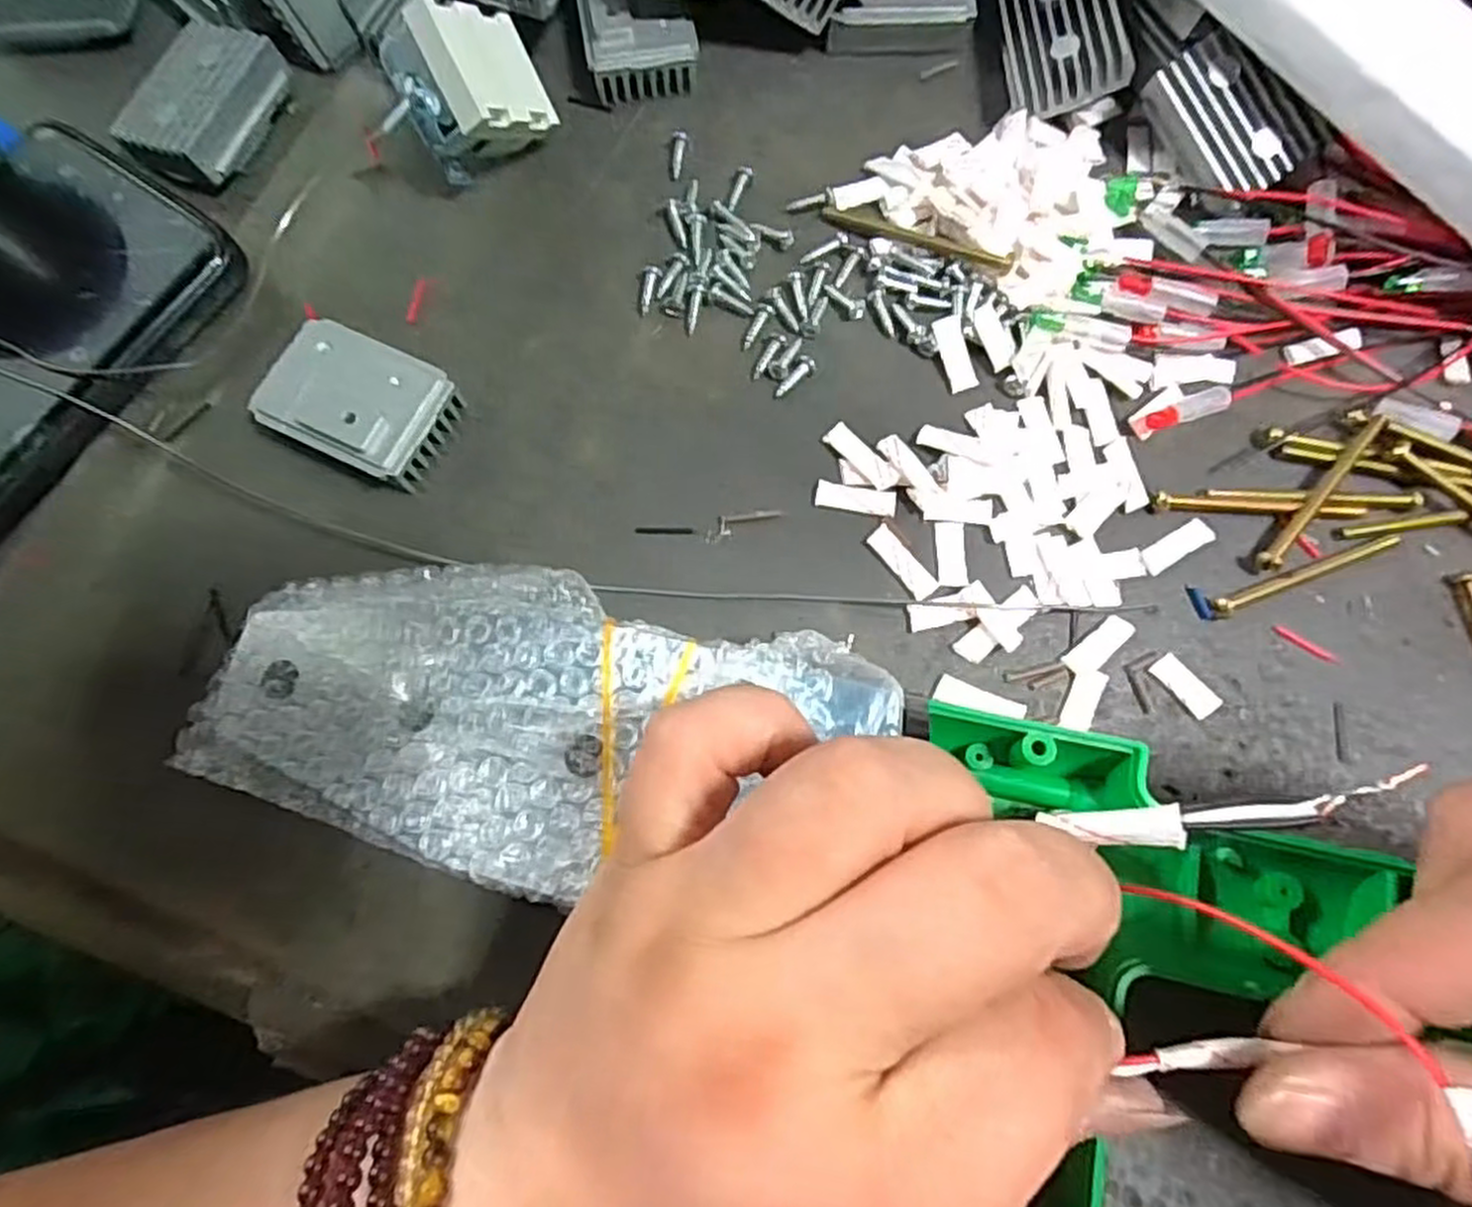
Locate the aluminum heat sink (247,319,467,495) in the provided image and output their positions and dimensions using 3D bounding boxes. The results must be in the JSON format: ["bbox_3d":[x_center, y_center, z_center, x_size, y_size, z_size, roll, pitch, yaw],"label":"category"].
[{"bbox_3d":[-0.100,-0.053,0.210,0.045,0.017,0.033,25,78,6],"label":"aluminum heat sink"}]

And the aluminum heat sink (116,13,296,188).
[{"bbox_3d":[-0.159,-0.151,0.236,0.035,0.014,0.048,25,78,6],"label":"aluminum heat sink"}]

